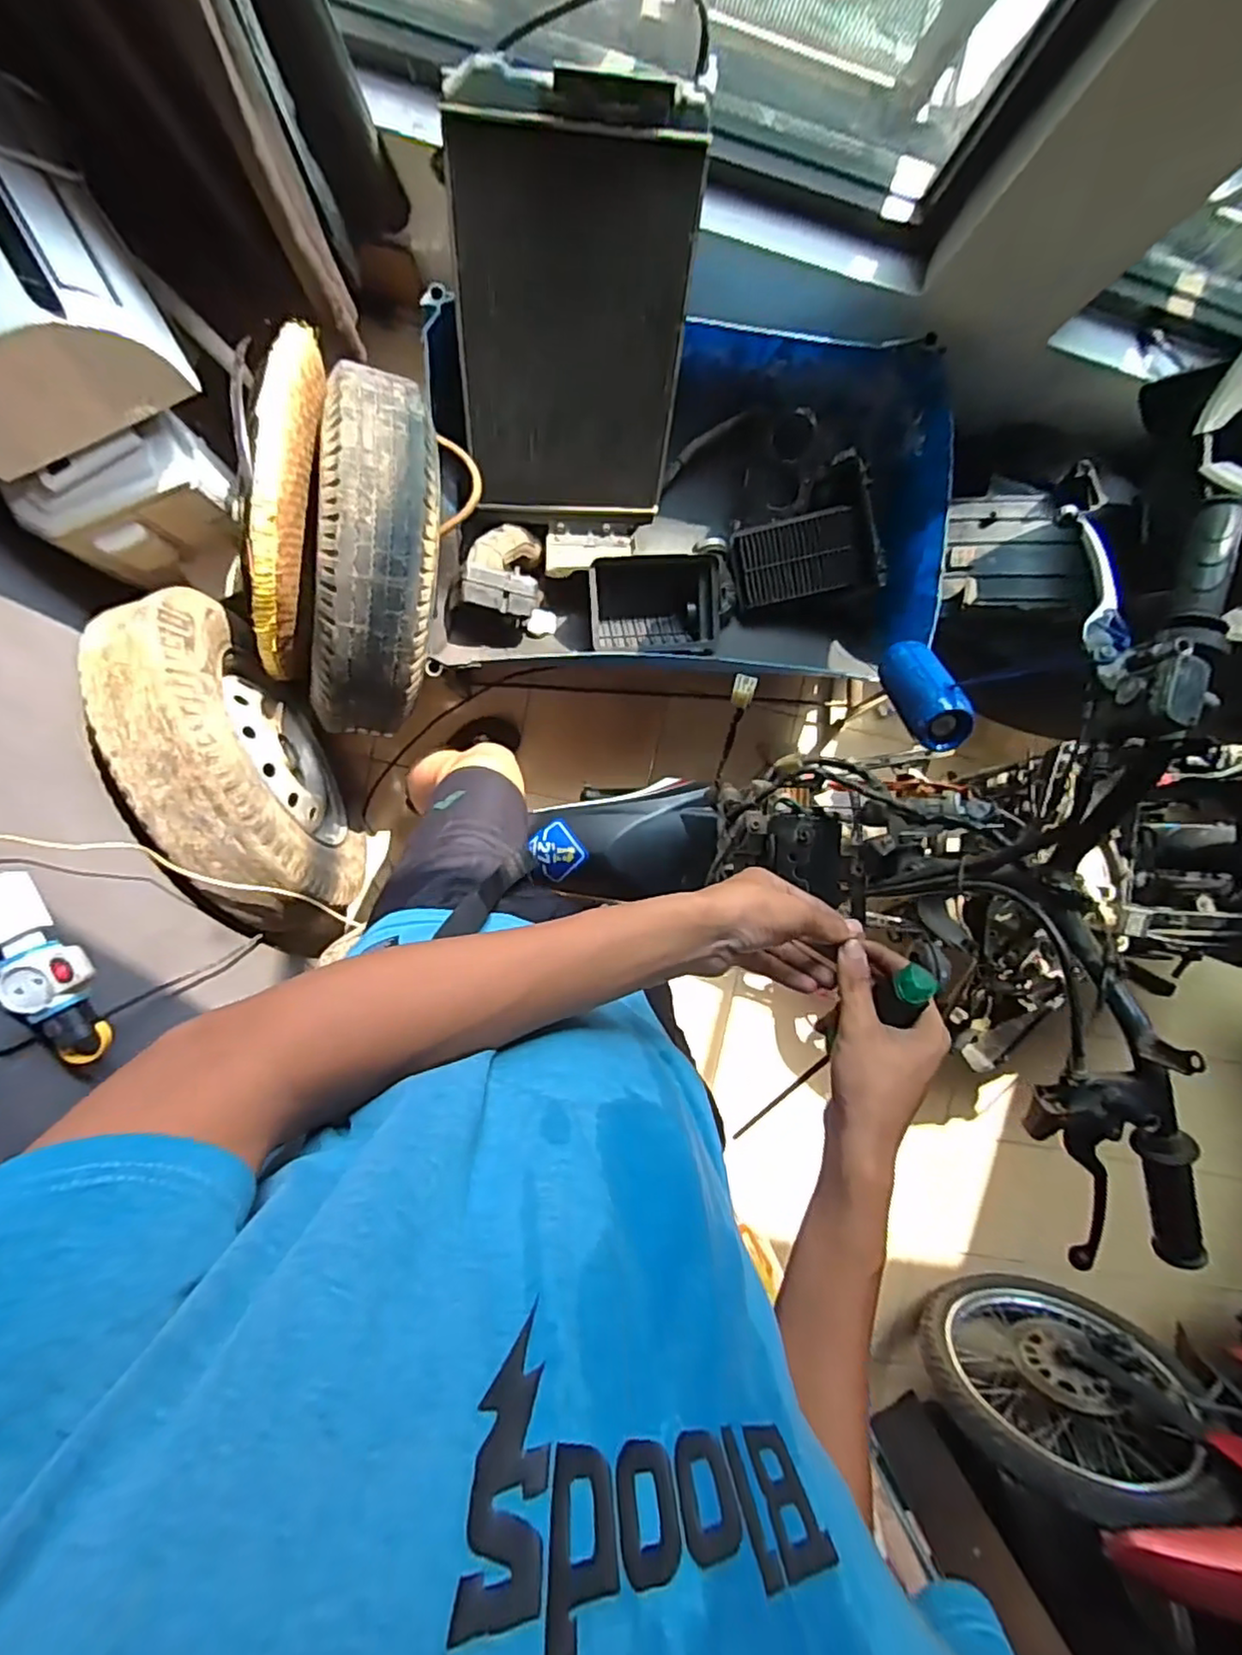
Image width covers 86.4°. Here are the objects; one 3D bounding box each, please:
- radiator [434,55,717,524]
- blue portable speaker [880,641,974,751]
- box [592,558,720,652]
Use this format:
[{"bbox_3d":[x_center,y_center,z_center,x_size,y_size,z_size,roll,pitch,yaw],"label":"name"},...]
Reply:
[{"bbox_3d":[-0.079,-0.793,1.076,0.357,0.582,0.047,-2,53,-10],"label":"radiator"},{"bbox_3d":[0.348,-0.165,0.770,0.066,0.053,0.163,-8,55,-6],"label":"blue portable speaker"},{"bbox_3d":[0.063,-0.434,1.308,0.264,0.115,0.186,0,94,-7],"label":"box"}]

